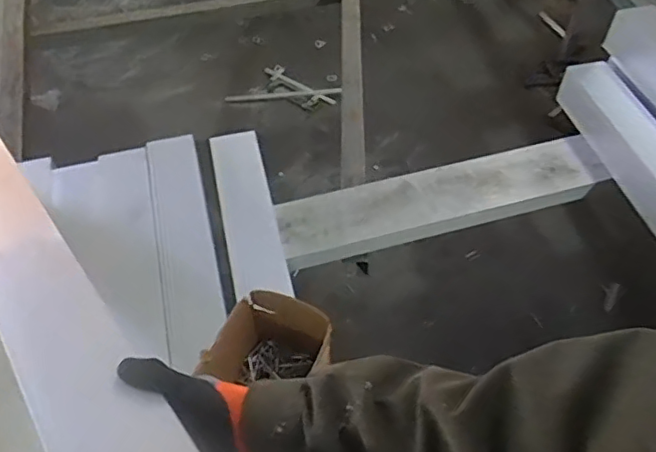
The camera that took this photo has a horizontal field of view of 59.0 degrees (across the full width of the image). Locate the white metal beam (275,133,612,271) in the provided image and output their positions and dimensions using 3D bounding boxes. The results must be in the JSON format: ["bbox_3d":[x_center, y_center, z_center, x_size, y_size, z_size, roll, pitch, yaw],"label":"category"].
[{"bbox_3d":[0.267,-0.068,1.314,0.768,0.074,0.163,-16,52,-11],"label":"white metal beam"}]

